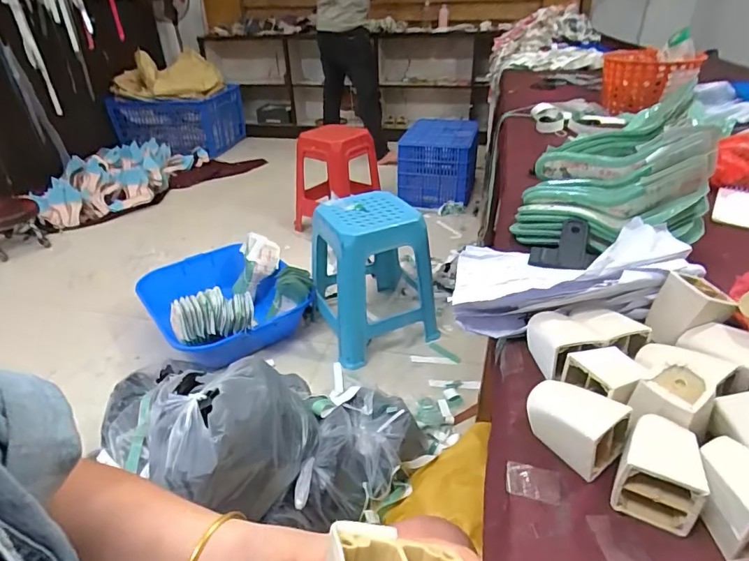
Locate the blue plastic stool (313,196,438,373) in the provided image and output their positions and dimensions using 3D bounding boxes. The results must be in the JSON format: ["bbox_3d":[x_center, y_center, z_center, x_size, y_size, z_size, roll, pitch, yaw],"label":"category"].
[{"bbox_3d":[-0.019,-0.034,1.572,0.349,0.454,0.345,-16,35,-20],"label":"blue plastic stool"}]

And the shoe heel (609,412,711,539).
[{"bbox_3d":[0.242,0.158,0.390,0.062,0.057,0.077,20,39,31],"label":"shoe heel"}]

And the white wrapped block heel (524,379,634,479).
[{"bbox_3d":[0.188,0.131,0.435,0.057,0.051,0.083,-19,36,-24],"label":"white wrapped block heel"}]

